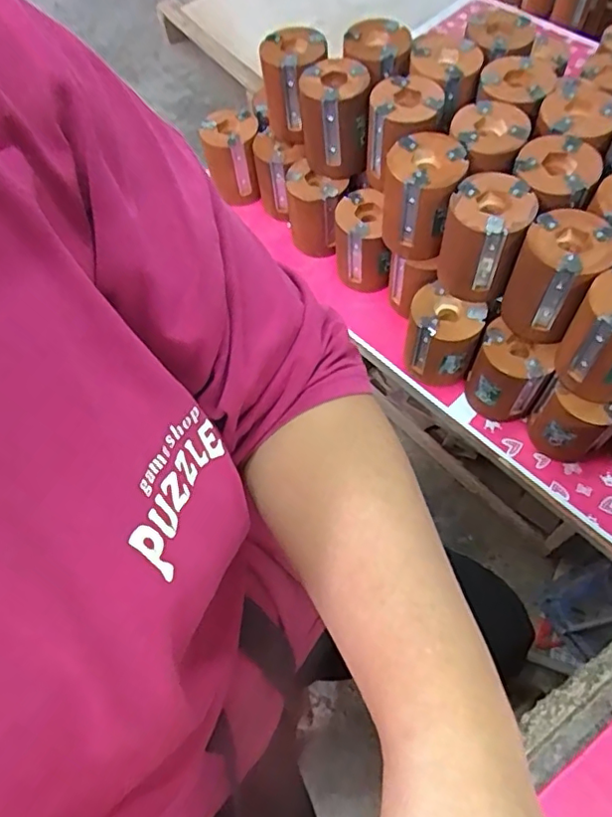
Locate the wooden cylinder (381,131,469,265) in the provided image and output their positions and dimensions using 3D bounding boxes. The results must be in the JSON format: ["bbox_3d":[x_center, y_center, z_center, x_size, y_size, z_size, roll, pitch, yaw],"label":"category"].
[{"bbox_3d":[0.121,-0.224,0.603,0.077,0.100,0.084,16,66,10],"label":"wooden cylinder"}]

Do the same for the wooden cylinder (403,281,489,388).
[{"bbox_3d":[0.151,-0.078,0.639,0.081,0.100,0.065,25,68,14],"label":"wooden cylinder"}]

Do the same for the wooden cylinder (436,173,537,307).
[{"bbox_3d":[0.176,-0.166,0.576,0.077,0.108,0.084,16,66,10],"label":"wooden cylinder"}]

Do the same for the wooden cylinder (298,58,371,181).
[{"bbox_3d":[0.033,-0.341,0.670,0.077,0.098,0.081,2,64,4],"label":"wooden cylinder"}]

